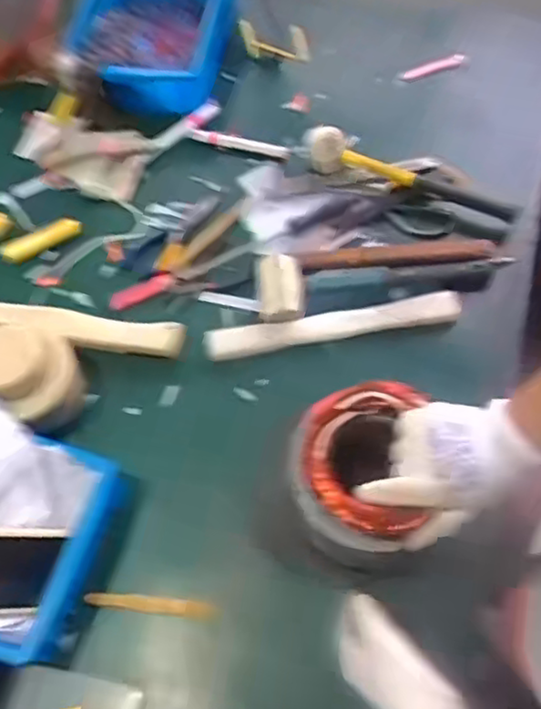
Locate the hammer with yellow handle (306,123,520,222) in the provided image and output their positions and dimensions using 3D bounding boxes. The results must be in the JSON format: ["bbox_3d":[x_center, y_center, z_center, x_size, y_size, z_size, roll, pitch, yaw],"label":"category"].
[{"bbox_3d":[0.185,-0.235,0.913,0.291,0.065,0.046,21,66,13],"label":"hammer with yellow handle"}]

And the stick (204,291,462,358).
[{"bbox_3d":[0.077,-0.035,0.840,0.306,0.021,0.034,-10,63,-2],"label":"stick"}]

